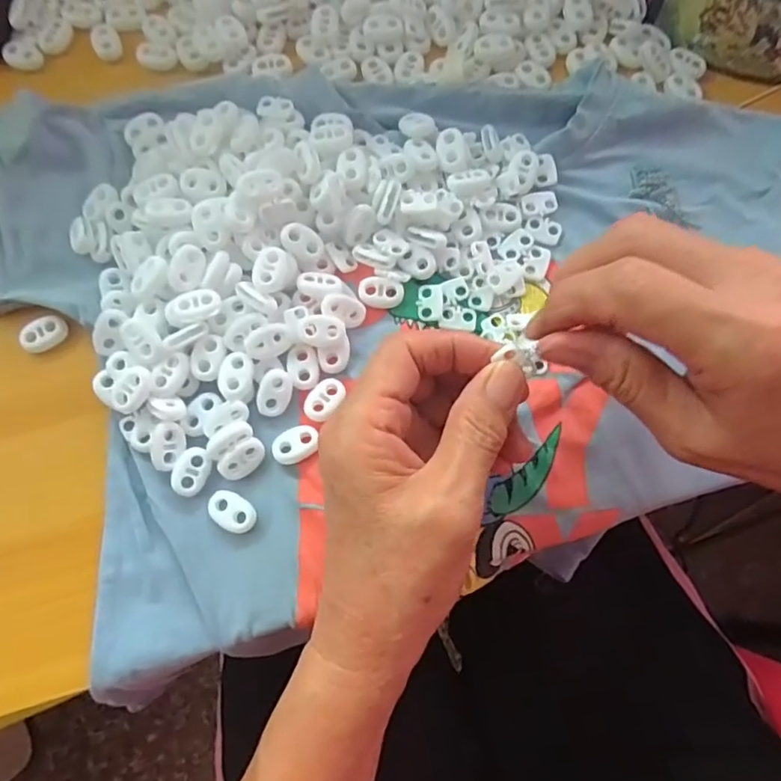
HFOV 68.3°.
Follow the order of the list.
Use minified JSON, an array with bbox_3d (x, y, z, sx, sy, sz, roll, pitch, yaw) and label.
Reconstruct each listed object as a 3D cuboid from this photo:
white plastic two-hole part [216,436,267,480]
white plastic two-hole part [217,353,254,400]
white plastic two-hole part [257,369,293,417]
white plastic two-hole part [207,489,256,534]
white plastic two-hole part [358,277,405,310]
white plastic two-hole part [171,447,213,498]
[{"bbox_3d":[-0.069,0.032,0.267,0.022,0.004,0.015,-41,117,-13],"label":"white plastic two-hole part"},{"bbox_3d":[-0.073,-0.006,0.272,0.015,0.006,0.023,6,77,0],"label":"white plastic two-hole part"},{"bbox_3d":[-0.055,0.001,0.273,0.014,0.005,0.022,19,77,3],"label":"white plastic two-hole part"},{"bbox_3d":[-0.072,0.055,0.263,0.023,0.005,0.015,28,78,5],"label":"white plastic two-hole part"},{"bbox_3d":[-0.005,-0.049,0.288,0.022,0.005,0.015,10,77,1],"label":"white plastic two-hole part"},{"bbox_3d":[-0.092,0.037,0.264,0.015,0.004,0.023,19,77,3],"label":"white plastic two-hole part"}]

